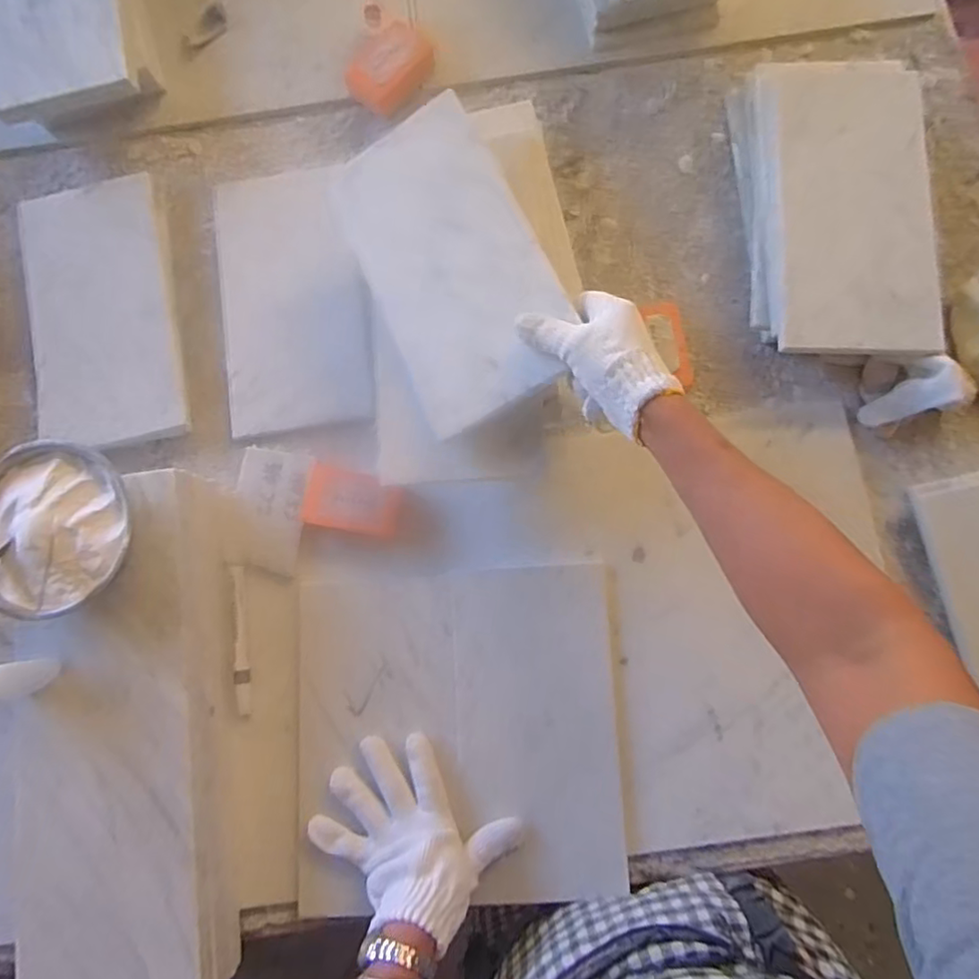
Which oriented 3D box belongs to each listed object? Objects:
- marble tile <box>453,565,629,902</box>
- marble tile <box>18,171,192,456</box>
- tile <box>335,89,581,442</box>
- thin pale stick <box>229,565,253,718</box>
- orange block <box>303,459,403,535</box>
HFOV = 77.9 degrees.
[{"bbox_3d":[0.045,0.223,0.573,0.149,0.014,0.289,-3,80,0],"label":"marble tile"},{"bbox_3d":[-0.419,-0.191,0.649,0.147,0.026,0.294,-10,80,-2],"label":"marble tile"},{"bbox_3d":[-0.038,-0.201,0.534,0.152,0.010,0.286,-28,79,11],"label":"tile"},{"bbox_3d":[-0.247,0.149,0.598,0.015,0.009,0.145,-6,80,-1],"label":"thin pale stick"},{"bbox_3d":[-0.137,0.011,0.603,0.097,0.021,0.059,11,80,2],"label":"orange block"}]

